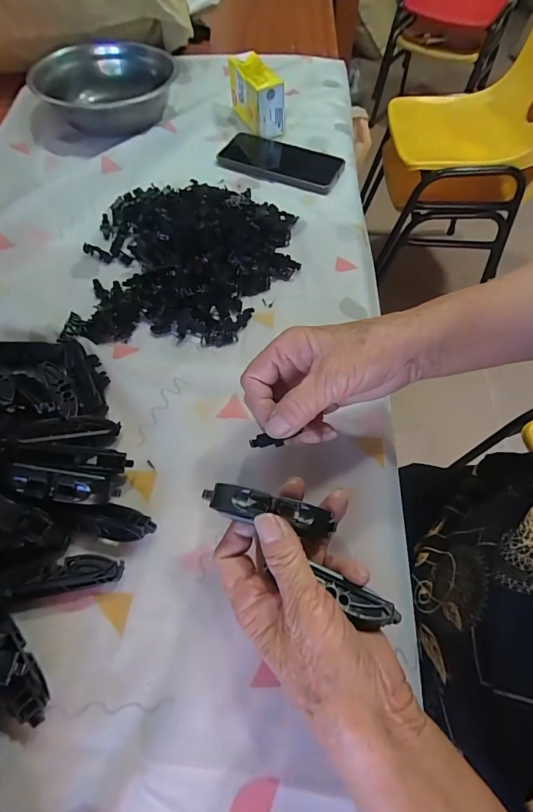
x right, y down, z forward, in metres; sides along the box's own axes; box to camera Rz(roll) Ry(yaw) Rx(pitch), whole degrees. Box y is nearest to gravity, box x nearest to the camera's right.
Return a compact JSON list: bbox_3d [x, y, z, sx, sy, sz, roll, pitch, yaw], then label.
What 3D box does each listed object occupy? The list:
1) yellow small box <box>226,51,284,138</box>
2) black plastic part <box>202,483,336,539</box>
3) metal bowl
[{"bbox_3d":[-0.016,-0.466,0.573,0.044,0.071,0.114,-24,63,-14],"label":"yellow small box"},{"bbox_3d":[0.003,0.064,0.238,0.083,0.017,0.020,14,60,-2],"label":"black plastic part"},{"bbox_3d":[-0.237,-0.481,0.582,0.188,0.055,0.184,4,60,1],"label":"metal bowl"}]

